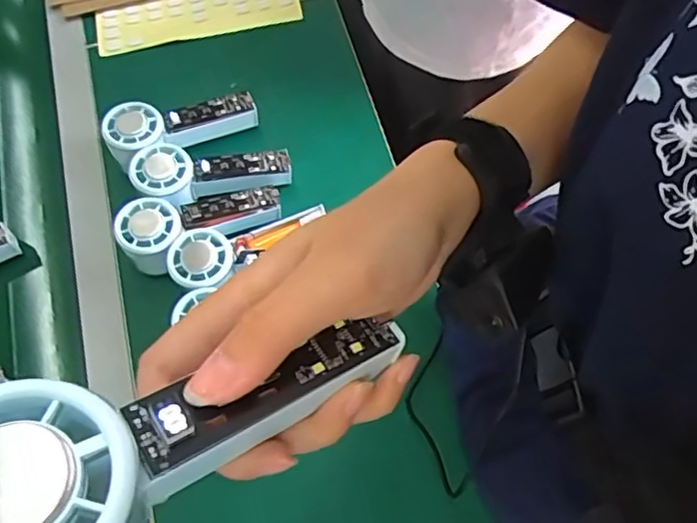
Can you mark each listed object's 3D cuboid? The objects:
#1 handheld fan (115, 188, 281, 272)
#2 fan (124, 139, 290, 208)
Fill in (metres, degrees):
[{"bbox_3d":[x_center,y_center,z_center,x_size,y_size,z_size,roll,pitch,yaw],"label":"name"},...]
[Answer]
[{"bbox_3d":[-0.138,-0.038,0.569,0.149,0.049,0.060,-20,68,-7],"label":"handheld fan"},{"bbox_3d":[-0.132,-0.086,0.595,0.149,0.034,0.060,-6,66,-15],"label":"fan"}]

